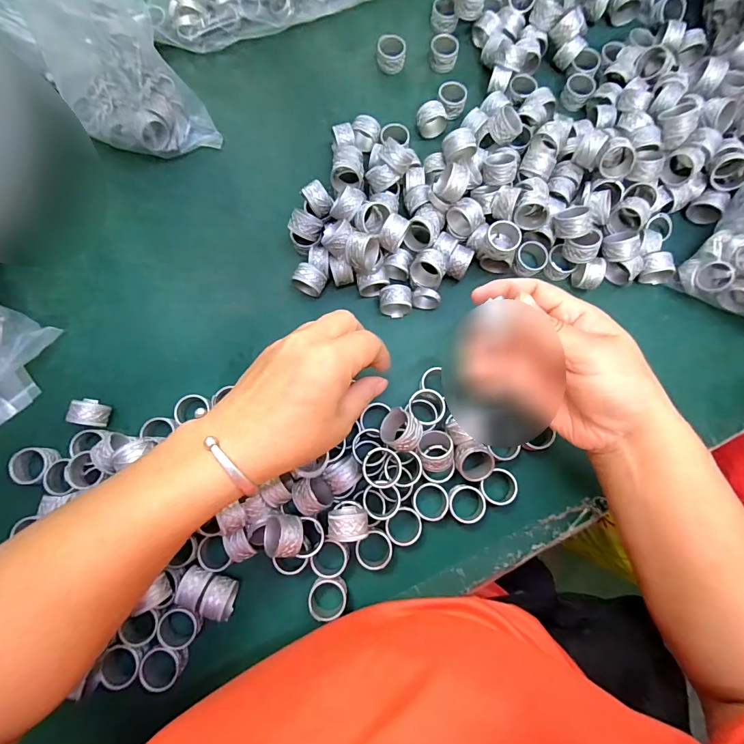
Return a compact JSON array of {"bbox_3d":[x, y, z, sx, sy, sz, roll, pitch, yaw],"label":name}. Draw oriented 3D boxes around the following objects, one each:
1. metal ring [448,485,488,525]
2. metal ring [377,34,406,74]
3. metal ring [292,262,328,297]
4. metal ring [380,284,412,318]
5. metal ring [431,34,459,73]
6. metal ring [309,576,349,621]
[{"bbox_3d":[0.072,0.102,0.308,0.028,0.017,0.028,0,79,-1],"label":"metal ring"},{"bbox_3d":[0.019,-0.314,0.392,0.027,0.022,0.021,5,79,0],"label":"metal ring"},{"bbox_3d":[-0.052,-0.078,0.340,0.025,0.026,0.018,22,79,3],"label":"metal ring"},{"bbox_3d":[0.020,-0.060,0.338,0.026,0.026,0.022,-1,79,-1],"label":"metal ring"},{"bbox_3d":[0.072,-0.317,0.393,0.026,0.017,0.026,0,79,-1],"label":"metal ring"},{"bbox_3d":[-0.032,0.165,0.291,0.027,0.021,0.027,0,79,-1],"label":"metal ring"}]

